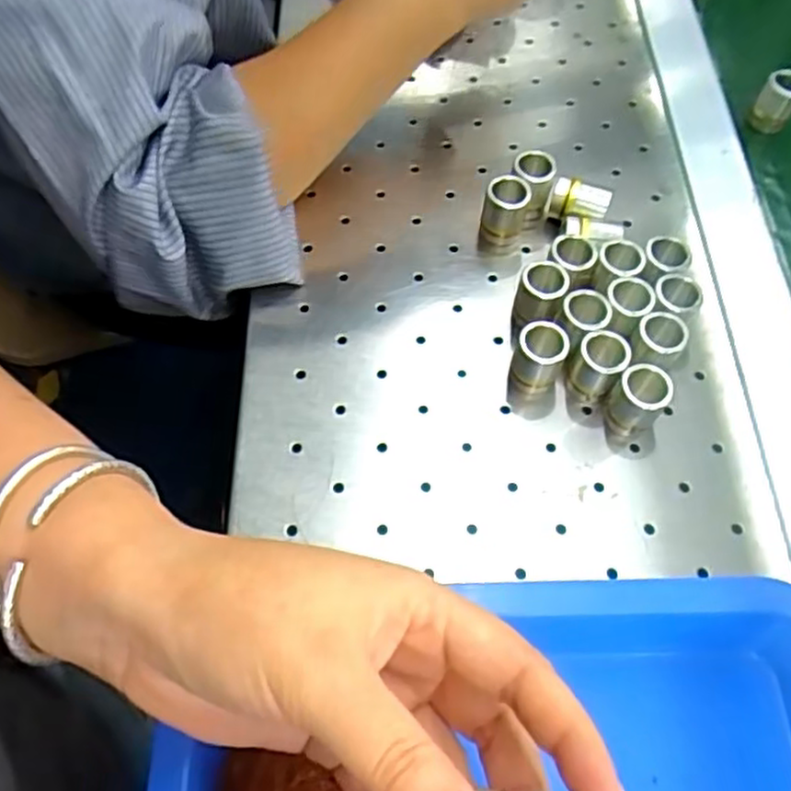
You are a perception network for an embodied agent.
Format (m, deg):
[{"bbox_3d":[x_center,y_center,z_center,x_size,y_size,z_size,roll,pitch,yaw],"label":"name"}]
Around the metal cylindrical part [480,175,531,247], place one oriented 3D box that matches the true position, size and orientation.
[{"bbox_3d":[0.058,-0.098,0.386,0.022,0.033,0.020,1,61,-2],"label":"metal cylindrical part"}]

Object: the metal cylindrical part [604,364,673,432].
[{"bbox_3d":[0.111,0.002,0.333,0.024,0.033,0.020,33,65,15],"label":"metal cylindrical part"}]

